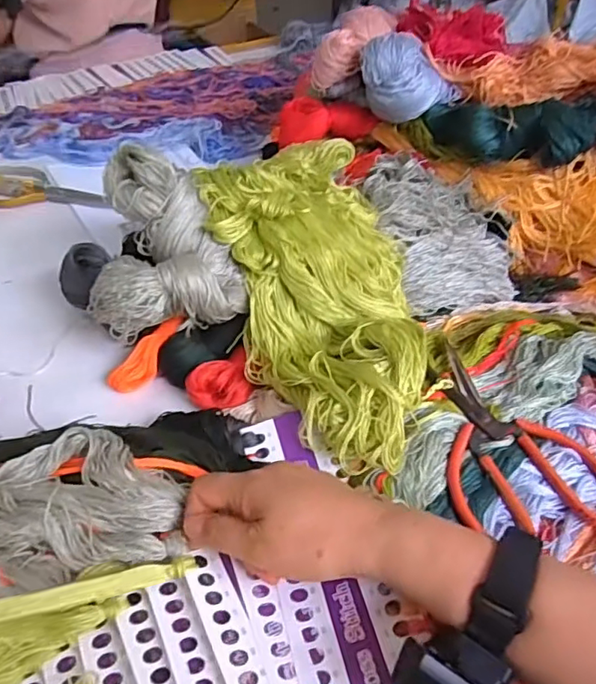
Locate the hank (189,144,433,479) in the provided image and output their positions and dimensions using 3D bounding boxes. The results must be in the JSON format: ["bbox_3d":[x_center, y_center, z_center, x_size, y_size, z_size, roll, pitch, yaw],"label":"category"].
[{"bbox_3d":[0.016,-0.059,0.539,0.188,0.079,0.389,-9,59,-9],"label":"hank"}]

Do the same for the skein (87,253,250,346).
[{"bbox_3d":[-0.121,-0.048,0.529,0.137,0.060,0.065,-12,46,-14],"label":"skein"}]

